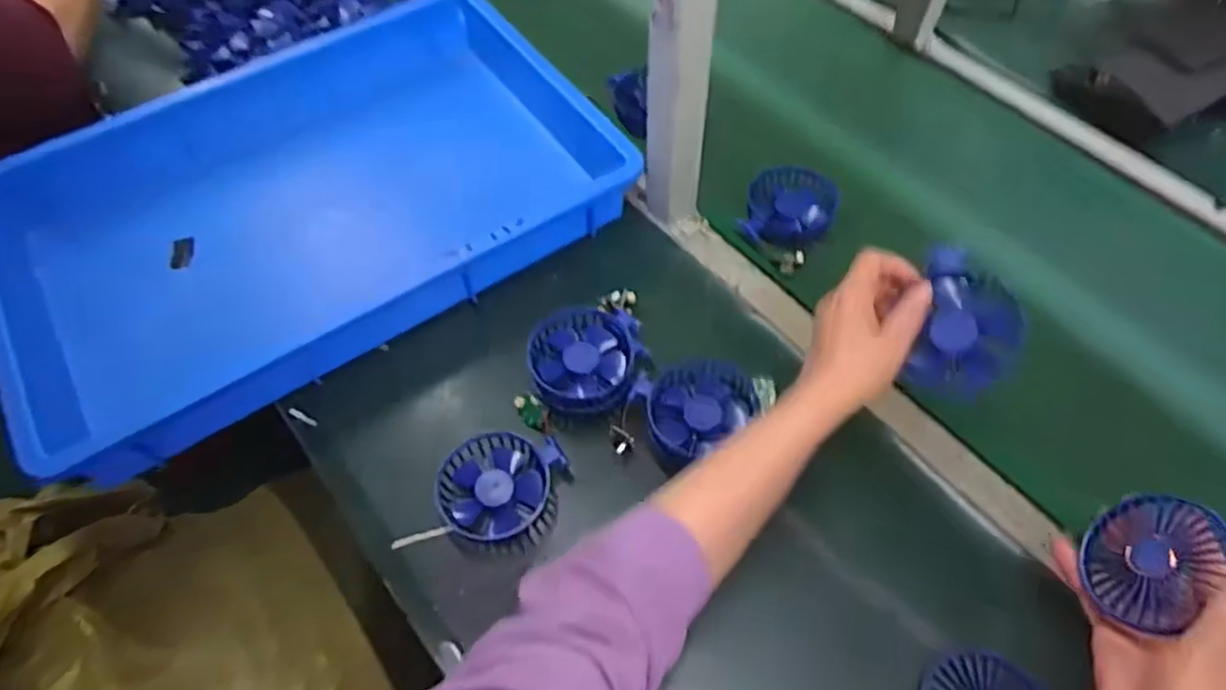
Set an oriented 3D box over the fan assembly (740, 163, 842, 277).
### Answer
[{"bbox_3d":[0.178,-0.136,0.736,0.087,0.036,0.108,35,63,21],"label":"fan assembly"}]

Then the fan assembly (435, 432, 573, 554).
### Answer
[{"bbox_3d":[-0.093,0.121,0.595,0.100,0.037,0.095,11,57,7],"label":"fan assembly"}]

